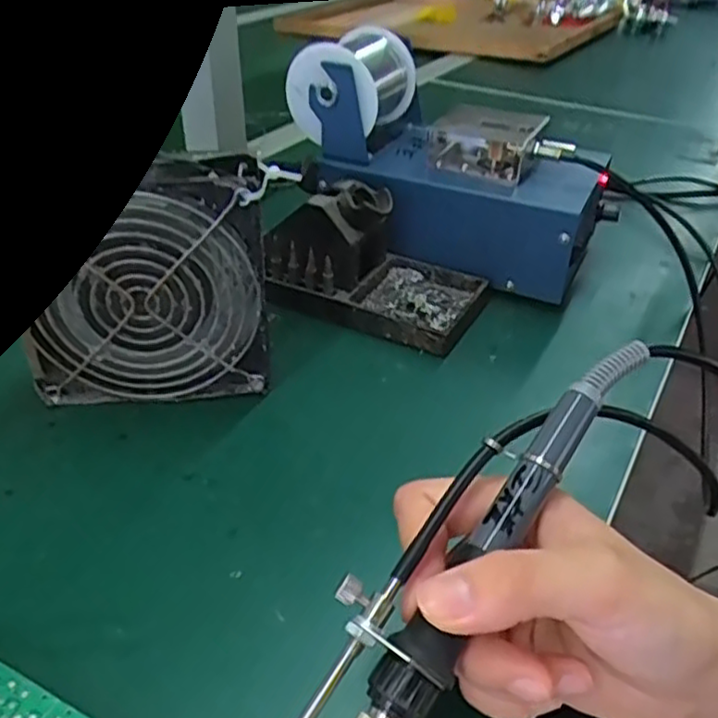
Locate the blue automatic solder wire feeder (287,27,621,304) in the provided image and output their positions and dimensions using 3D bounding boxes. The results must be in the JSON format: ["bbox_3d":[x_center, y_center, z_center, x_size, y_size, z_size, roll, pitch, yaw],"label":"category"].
[{"bbox_3d":[0.057,-0.129,0.478,0.210,0.131,0.104,19,39,21],"label":"blue automatic solder wire feeder"}]

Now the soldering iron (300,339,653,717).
[{"bbox_3d":[0.026,0.066,0.216,0.034,0.022,0.205,28,66,31],"label":"soldering iron"}]

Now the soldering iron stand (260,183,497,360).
[{"bbox_3d":[0.011,-0.064,0.440,0.129,0.071,0.078,16,38,18],"label":"soldering iron stand"}]

